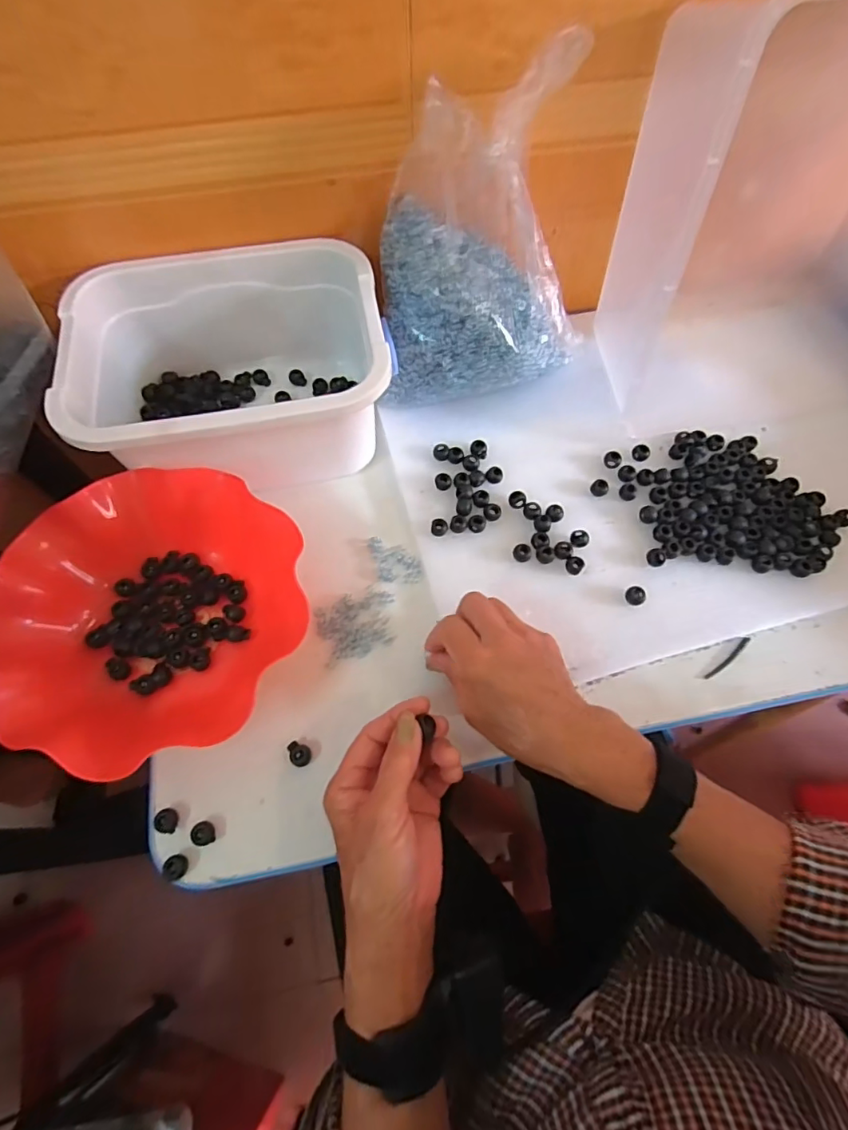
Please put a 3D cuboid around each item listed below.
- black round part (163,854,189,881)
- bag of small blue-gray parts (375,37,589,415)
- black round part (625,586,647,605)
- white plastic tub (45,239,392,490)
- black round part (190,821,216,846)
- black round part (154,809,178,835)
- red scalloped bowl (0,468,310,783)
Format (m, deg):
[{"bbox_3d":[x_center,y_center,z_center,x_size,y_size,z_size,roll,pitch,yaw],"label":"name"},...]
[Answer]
[{"bbox_3d":[-0.171,0.208,0.362,0.014,0.011,0.016,-12,71,-5],"label":"black round part"},{"bbox_3d":[0.053,-0.254,0.442,0.180,0.223,0.123,1,65,3],"label":"bag of small blue-gray parts"},{"bbox_3d":[0.175,0.025,0.435,0.016,0.011,0.016,0,70,-1],"label":"black round part"},{"bbox_3d":[-0.157,-0.163,0.468,0.255,0.129,0.191,-11,65,-3],"label":"white plastic tub"},{"bbox_3d":[-0.157,0.190,0.372,0.015,0.012,0.016,0,70,-1],"label":"black round part"},{"bbox_3d":[-0.183,0.183,0.375,0.013,0.014,0.016,-4,70,-3],"label":"black round part"},{"bbox_3d":[-0.212,0.031,0.406,0.212,0.063,0.219,0,70,-1],"label":"red scalloped bowl"}]

